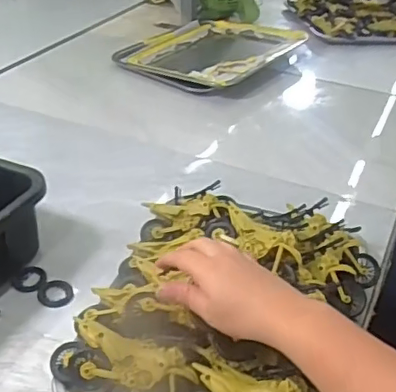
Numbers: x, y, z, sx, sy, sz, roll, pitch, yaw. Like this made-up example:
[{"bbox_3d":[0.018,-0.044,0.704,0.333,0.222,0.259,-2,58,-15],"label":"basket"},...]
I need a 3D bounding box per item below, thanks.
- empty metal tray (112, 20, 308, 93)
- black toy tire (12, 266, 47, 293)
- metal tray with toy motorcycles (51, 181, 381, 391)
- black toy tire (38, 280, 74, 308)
[{"bbox_3d":[0.033,-0.318,1.211,0.295,0.041,0.370,24,40,27],"label":"empty metal tray"},{"bbox_3d":[-0.192,0.095,0.643,0.036,0.004,0.039,2,35,-2],"label":"black toy tire"},{"bbox_3d":[0.036,0.101,0.575,0.268,0.088,0.319,16,37,17],"label":"metal tray with toy motorcycles"},{"bbox_3d":[-0.159,0.108,0.625,0.038,0.004,0.044,-6,36,-13],"label":"black toy tire"}]

